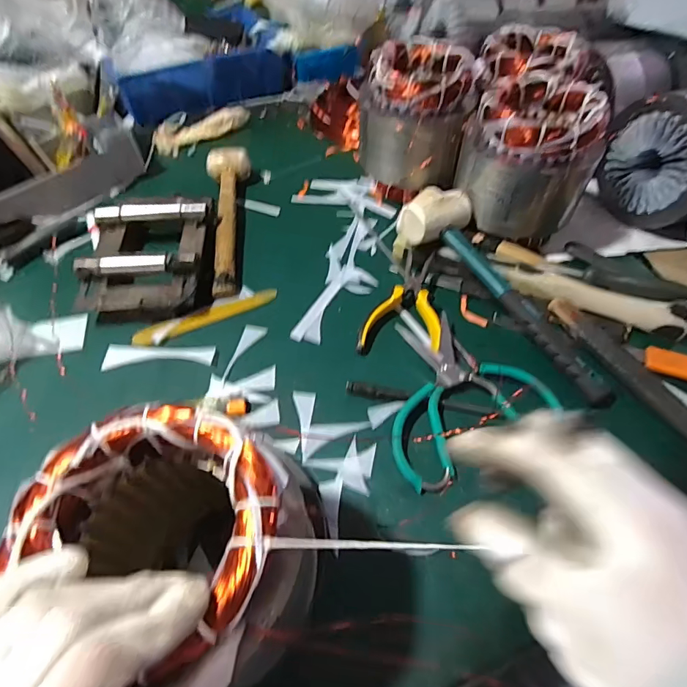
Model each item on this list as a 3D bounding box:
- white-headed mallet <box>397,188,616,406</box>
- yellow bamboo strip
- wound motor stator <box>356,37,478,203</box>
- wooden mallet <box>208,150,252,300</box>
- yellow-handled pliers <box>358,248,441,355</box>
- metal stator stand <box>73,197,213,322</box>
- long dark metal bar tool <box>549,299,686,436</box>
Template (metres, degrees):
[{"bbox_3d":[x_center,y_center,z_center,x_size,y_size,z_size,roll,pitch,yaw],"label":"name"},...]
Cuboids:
[{"bbox_3d":[0.182,-0.072,0.482,0.076,0.058,0.301,-32,60,-20],"label":"white-headed mallet"},{"bbox_3d":[-0.158,-0.030,0.517,0.166,0.005,0.027,-21,57,-13],"label":"yellow bamboo strip"},{"bbox_3d":[0.097,-0.298,0.609,0.140,0.157,0.121,15,56,11],"label":"wound motor stator"},{"bbox_3d":[-0.156,-0.167,0.593,0.060,0.044,0.258,-6,55,-3],"label":"wooden mallet"},{"bbox_3d":[0.067,-0.049,0.510,0.086,0.026,0.136,6,55,5],"label":"yellow-handled pliers"},{"bbox_3d":[-0.241,-0.103,0.544,0.146,0.048,0.167,-1,55,0],"label":"metal stator stand"},{"bbox_3d":[0.293,0.039,0.439,0.029,0.016,0.231,-27,58,-17],"label":"long dark metal bar tool"}]

